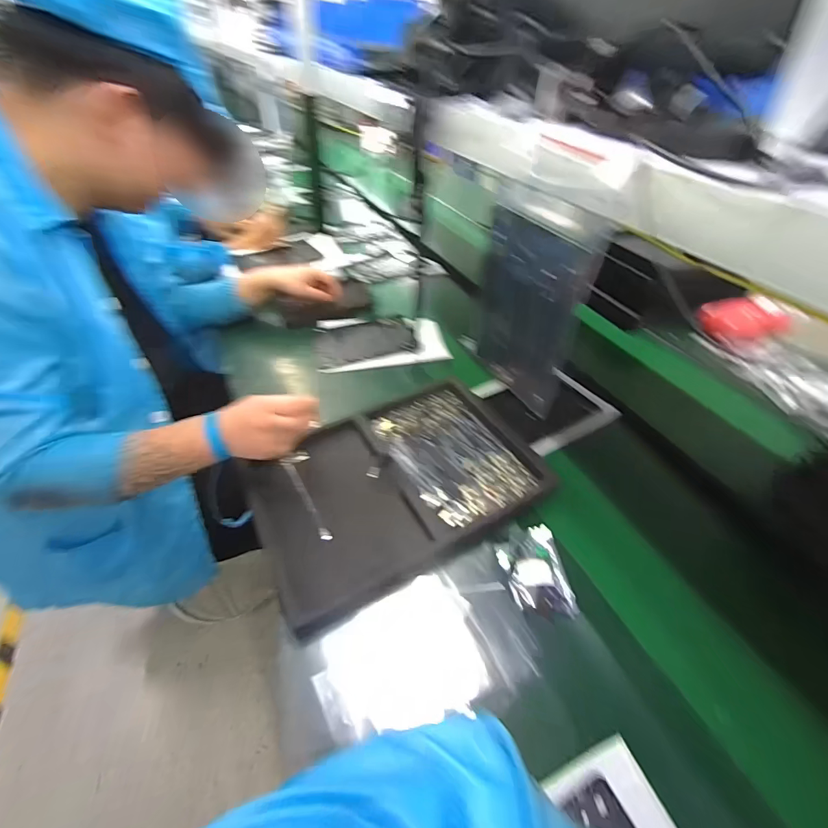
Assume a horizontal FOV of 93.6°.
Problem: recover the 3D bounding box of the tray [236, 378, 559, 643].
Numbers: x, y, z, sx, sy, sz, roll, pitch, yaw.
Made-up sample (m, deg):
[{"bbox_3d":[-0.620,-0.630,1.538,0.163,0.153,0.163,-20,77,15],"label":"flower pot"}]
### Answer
[{"bbox_3d":[-0.029,0.106,0.629,0.445,0.049,0.311,-21,50,-24],"label":"tray"}]

